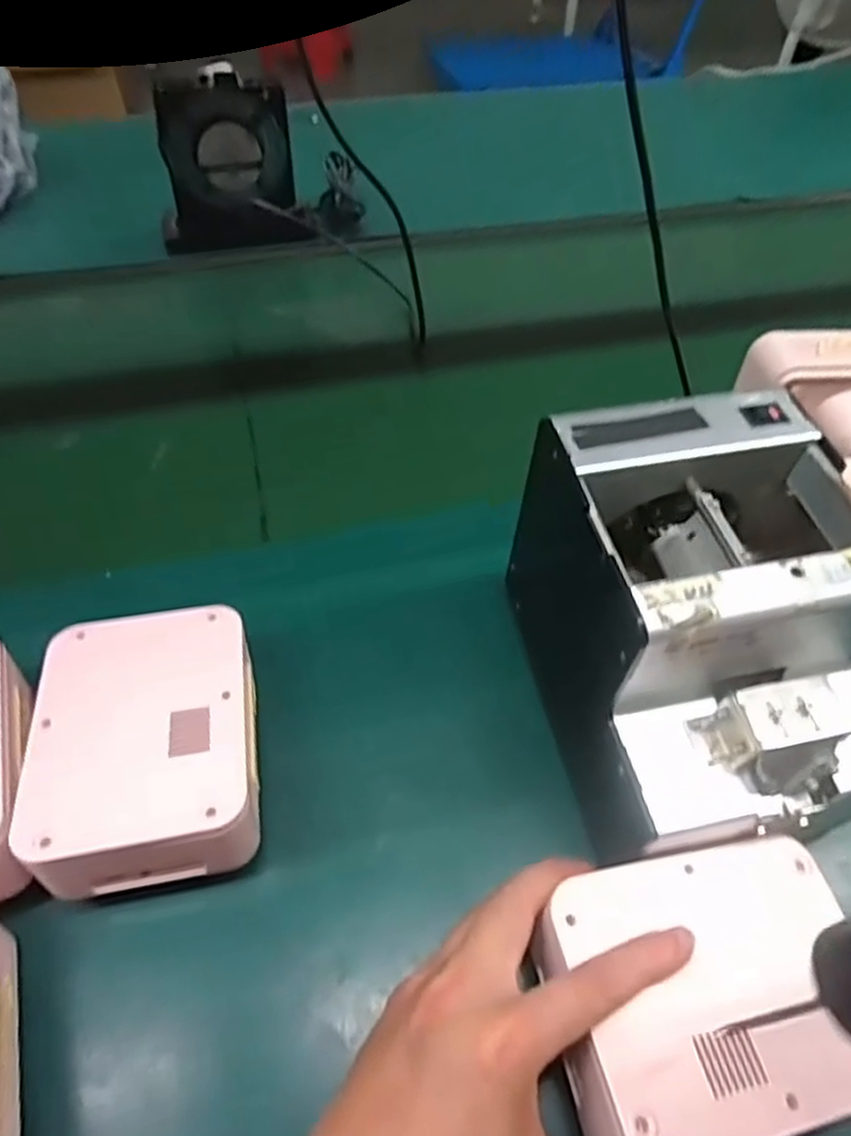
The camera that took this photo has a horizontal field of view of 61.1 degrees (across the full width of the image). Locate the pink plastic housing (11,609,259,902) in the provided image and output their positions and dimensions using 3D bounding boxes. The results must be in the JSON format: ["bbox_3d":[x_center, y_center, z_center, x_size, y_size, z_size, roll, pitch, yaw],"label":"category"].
[{"bbox_3d":[-0.134,0.086,0.358,0.099,0.055,0.129,-8,51,-8],"label":"pink plastic housing"}]

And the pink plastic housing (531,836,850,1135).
[{"bbox_3d":[0.116,0.168,0.289,0.127,0.033,0.097,-9,51,-9],"label":"pink plastic housing"}]

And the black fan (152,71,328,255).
[{"bbox_3d":[-0.190,-0.380,0.696,0.141,0.126,0.079,-11,51,-11],"label":"black fan"}]

